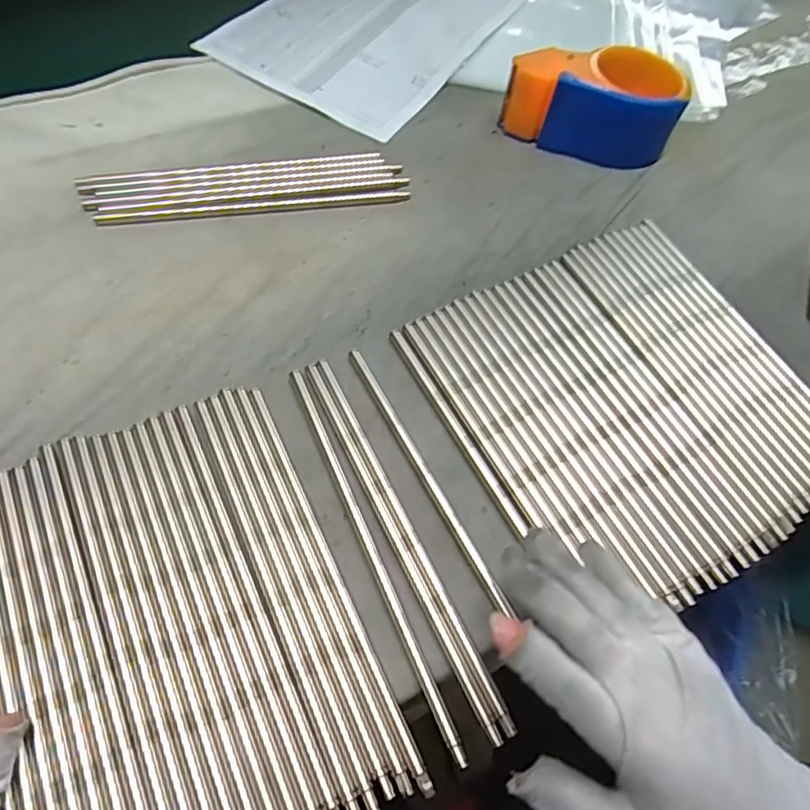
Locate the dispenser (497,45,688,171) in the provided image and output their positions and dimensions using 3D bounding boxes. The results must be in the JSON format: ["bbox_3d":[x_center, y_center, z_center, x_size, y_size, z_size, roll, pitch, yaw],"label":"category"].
[{"bbox_3d":[0.154,-0.248,0.468,0.139,0.057,0.070,16,60,5],"label":"dispenser"}]

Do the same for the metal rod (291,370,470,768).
[{"bbox_3d":[-0.021,0.070,0.306,0.006,0.004,0.225,-20,63,-15],"label":"metal rod"}]

